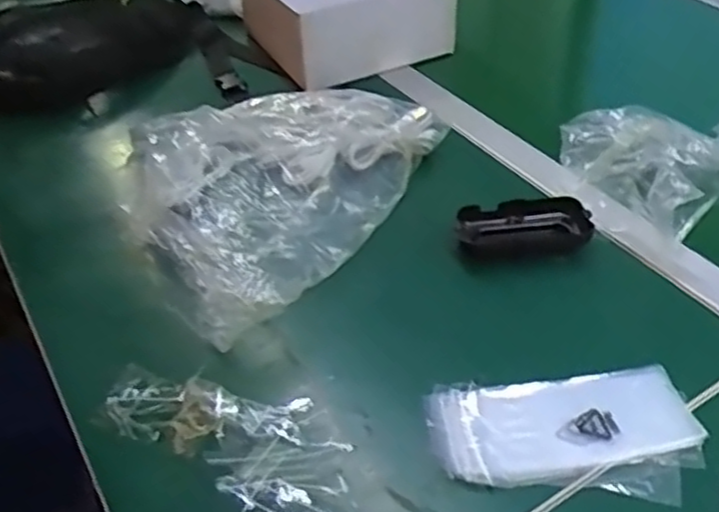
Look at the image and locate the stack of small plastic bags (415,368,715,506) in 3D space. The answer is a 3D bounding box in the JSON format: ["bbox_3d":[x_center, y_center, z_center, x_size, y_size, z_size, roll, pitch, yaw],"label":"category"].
[{"bbox_3d":[0.135,0.116,0.490,0.173,0.011,0.097,-2,42,2],"label":"stack of small plastic bags"}]

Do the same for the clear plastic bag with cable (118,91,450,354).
[{"bbox_3d":[-0.068,-0.078,0.644,0.184,0.118,0.322,23,48,27],"label":"clear plastic bag with cable"}]

